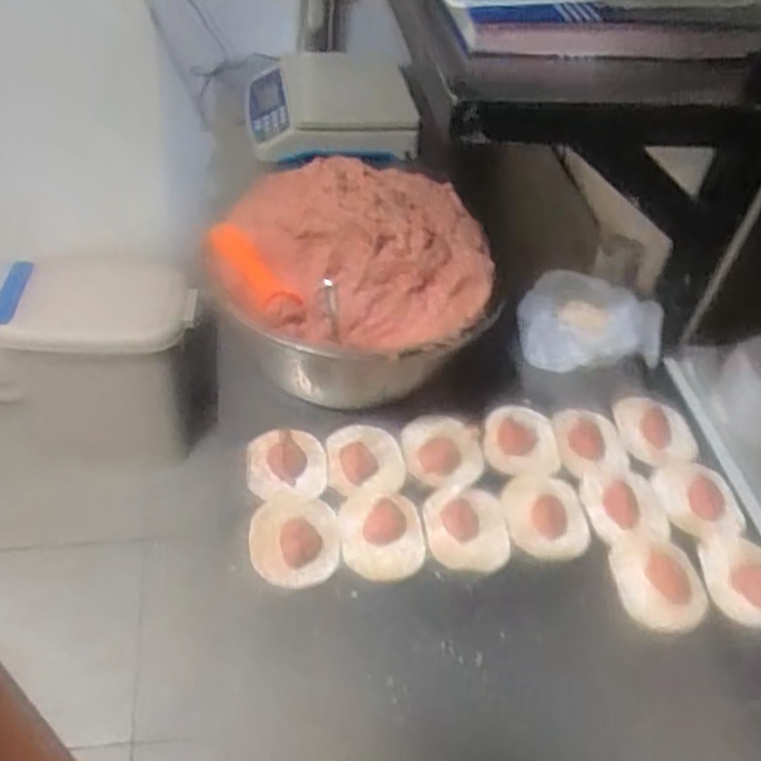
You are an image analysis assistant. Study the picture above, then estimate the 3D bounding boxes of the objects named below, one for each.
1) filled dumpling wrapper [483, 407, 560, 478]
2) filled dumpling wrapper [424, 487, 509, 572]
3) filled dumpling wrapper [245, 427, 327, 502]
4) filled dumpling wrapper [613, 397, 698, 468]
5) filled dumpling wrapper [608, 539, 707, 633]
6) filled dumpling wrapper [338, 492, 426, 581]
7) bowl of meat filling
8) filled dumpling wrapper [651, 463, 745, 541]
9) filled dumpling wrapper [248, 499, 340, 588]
[{"bbox_3d":[0.136,0.060,0.737,0.070,0.008,0.080,6,45,-1],"label":"filled dumpling wrapper"},{"bbox_3d":[0.075,0.127,0.666,0.074,0.007,0.078,9,45,2],"label":"filled dumpling wrapper"},{"bbox_3d":[-0.086,0.071,0.698,0.073,0.019,0.079,2,45,-5],"label":"filled dumpling wrapper"},{"bbox_3d":[0.279,0.053,0.771,0.080,0.010,0.090,6,45,-1],"label":"filled dumpling wrapper"},{"bbox_3d":[0.237,0.173,0.646,0.077,0.012,0.078,3,45,-4],"label":"filled dumpling wrapper"},{"bbox_3d":[0.001,0.129,0.654,0.071,0.007,0.084,0,46,-7],"label":"filled dumpling wrapper"},{"bbox_3d":[-0.031,-0.090,0.741,0.258,0.183,0.216,3,45,-4],"label":"bowl of meat filling"},{"bbox_3d":[0.298,0.111,0.710,0.076,0.008,0.080,3,45,-4],"label":"filled dumpling wrapper"},{"bbox_3d":[-0.072,0.131,0.640,0.074,0.013,0.081,1,46,-6],"label":"filled dumpling wrapper"}]

